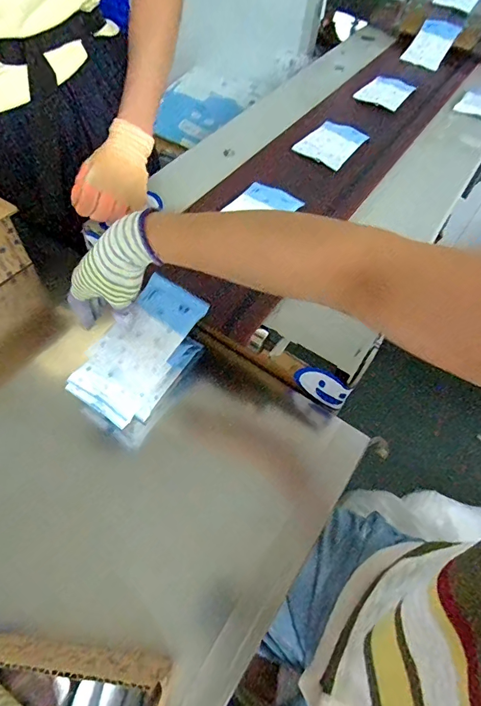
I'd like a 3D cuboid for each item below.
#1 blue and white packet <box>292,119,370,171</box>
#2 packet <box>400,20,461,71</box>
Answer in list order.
[{"bbox_3d":[0.159,-0.362,0.701,0.083,0.021,0.111,34,62,16],"label":"blue and white packet"},{"bbox_3d":[0.432,-0.699,0.927,0.088,0.089,0.024,41,34,19],"label":"packet"}]

